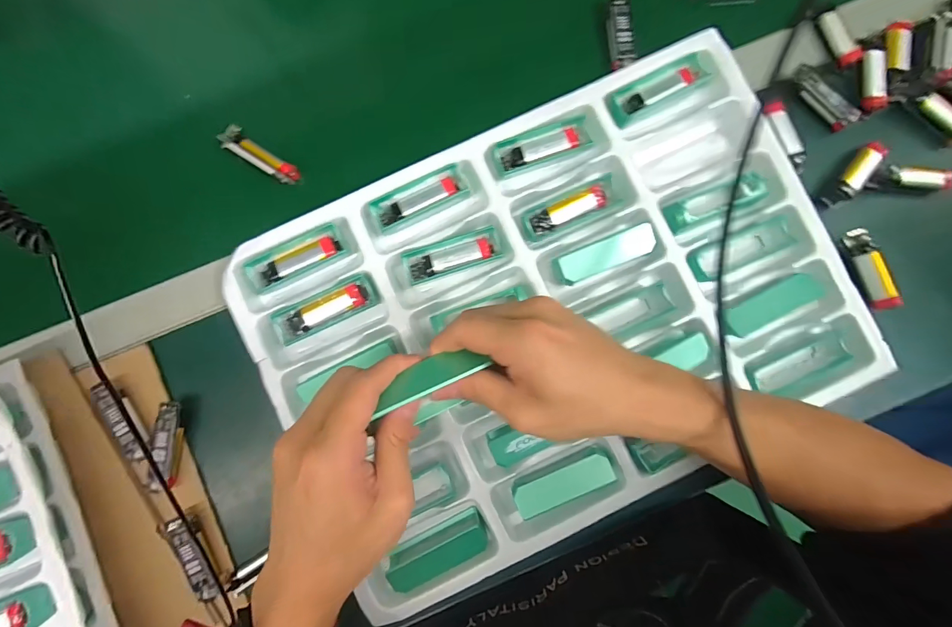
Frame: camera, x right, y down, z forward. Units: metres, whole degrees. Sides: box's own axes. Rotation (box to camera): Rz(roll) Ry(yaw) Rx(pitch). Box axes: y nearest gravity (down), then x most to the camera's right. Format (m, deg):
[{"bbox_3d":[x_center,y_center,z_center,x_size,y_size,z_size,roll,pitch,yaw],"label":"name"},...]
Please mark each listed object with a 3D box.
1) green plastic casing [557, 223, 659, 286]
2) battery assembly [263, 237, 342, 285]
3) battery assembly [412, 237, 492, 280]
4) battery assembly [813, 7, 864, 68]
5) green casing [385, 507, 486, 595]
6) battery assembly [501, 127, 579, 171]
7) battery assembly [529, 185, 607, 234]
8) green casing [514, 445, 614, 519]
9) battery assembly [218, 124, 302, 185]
[{"bbox_3d":[0.105,-0.048,0.337,0.076,0.012,0.024,-22,88,-3],"label":"green plastic casing"},{"bbox_3d":[-0.143,-0.044,0.343,0.066,0.009,0.018,-25,88,-3],"label":"battery assembly"},{"bbox_3d":[-0.020,-0.045,0.346,0.069,0.008,0.016,-17,87,-3],"label":"battery assembly"},{"bbox_3d":[0.316,-0.242,0.365,0.017,0.017,0.053,-25,88,-3],"label":"battery assembly"},{"bbox_3d":[-0.029,0.187,0.331,0.080,0.023,0.028,-27,88,-3],"label":"green casing"},{"bbox_3d":[0.053,-0.137,0.349,0.065,0.007,0.016,-19,87,-3],"label":"battery assembly"},{"bbox_3d":[0.077,-0.086,0.350,0.064,0.011,0.018,-25,88,-3],"label":"battery assembly"},{"bbox_3d":[0.069,0.132,0.325,0.080,0.008,0.025,-24,88,-3],"label":"green casing"},{"bbox_3d":[-0.187,-0.136,0.360,0.072,0.014,0.021,36,86,1],"label":"battery assembly"}]

